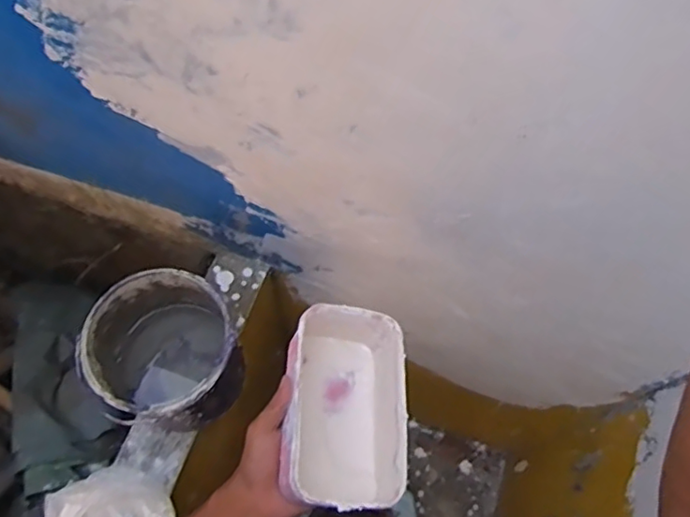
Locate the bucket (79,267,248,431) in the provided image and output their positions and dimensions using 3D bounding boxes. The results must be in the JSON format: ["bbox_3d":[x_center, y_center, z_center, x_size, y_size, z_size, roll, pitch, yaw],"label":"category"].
[{"bbox_3d":[-0.237,0.135,0.812,0.183,0.182,0.177,1,64,-2],"label":"bucket"}]

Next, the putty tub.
[{"bbox_3d":[0.003,0.145,0.588,0.113,0.090,0.185,4,64,-1],"label":"putty tub"}]

